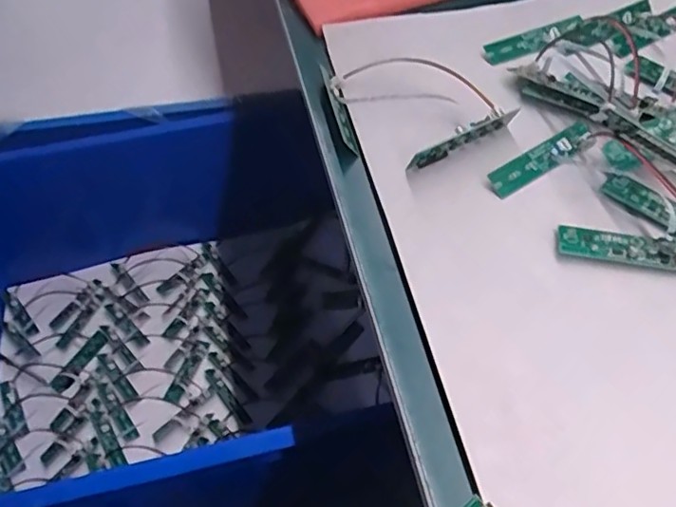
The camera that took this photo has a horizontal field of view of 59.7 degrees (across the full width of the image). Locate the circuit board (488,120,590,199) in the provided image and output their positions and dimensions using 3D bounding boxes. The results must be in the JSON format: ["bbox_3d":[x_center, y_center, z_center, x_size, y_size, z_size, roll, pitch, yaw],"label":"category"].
[{"bbox_3d":[0.126,-0.059,0.367,0.076,0.008,0.018,-31,82,-17],"label":"circuit board"}]

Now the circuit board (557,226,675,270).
[{"bbox_3d":[0.163,-0.003,0.323,0.080,0.009,0.021,7,53,8],"label":"circuit board"}]

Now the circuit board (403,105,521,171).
[{"bbox_3d":[0.080,-0.073,0.375,0.081,0.020,0.008,-28,56,-18],"label":"circuit board"}]

